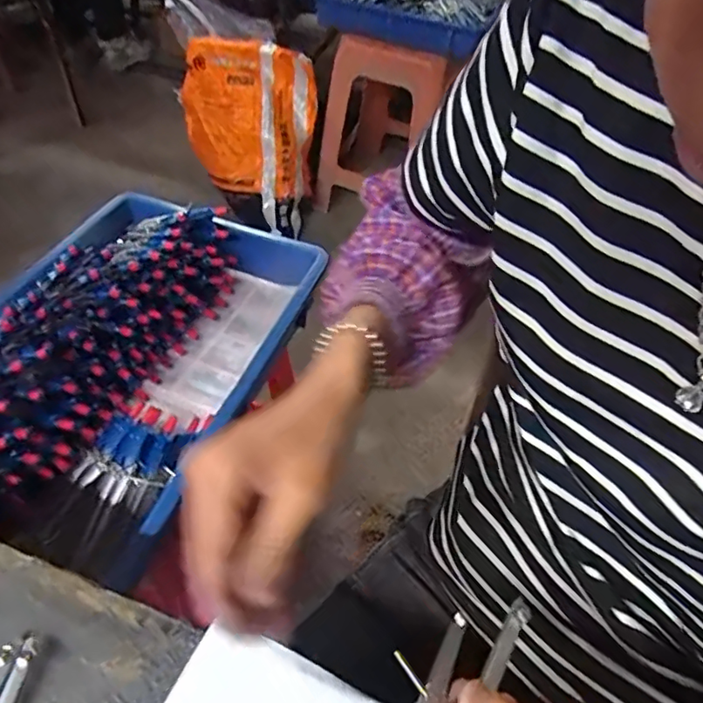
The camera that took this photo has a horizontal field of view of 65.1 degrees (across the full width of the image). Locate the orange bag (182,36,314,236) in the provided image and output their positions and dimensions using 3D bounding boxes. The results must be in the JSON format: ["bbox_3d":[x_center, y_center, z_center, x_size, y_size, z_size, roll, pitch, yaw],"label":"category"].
[{"bbox_3d":[-0.252,-0.526,1.350,0.315,0.428,0.074,4,13,-15],"label":"orange bag"}]

